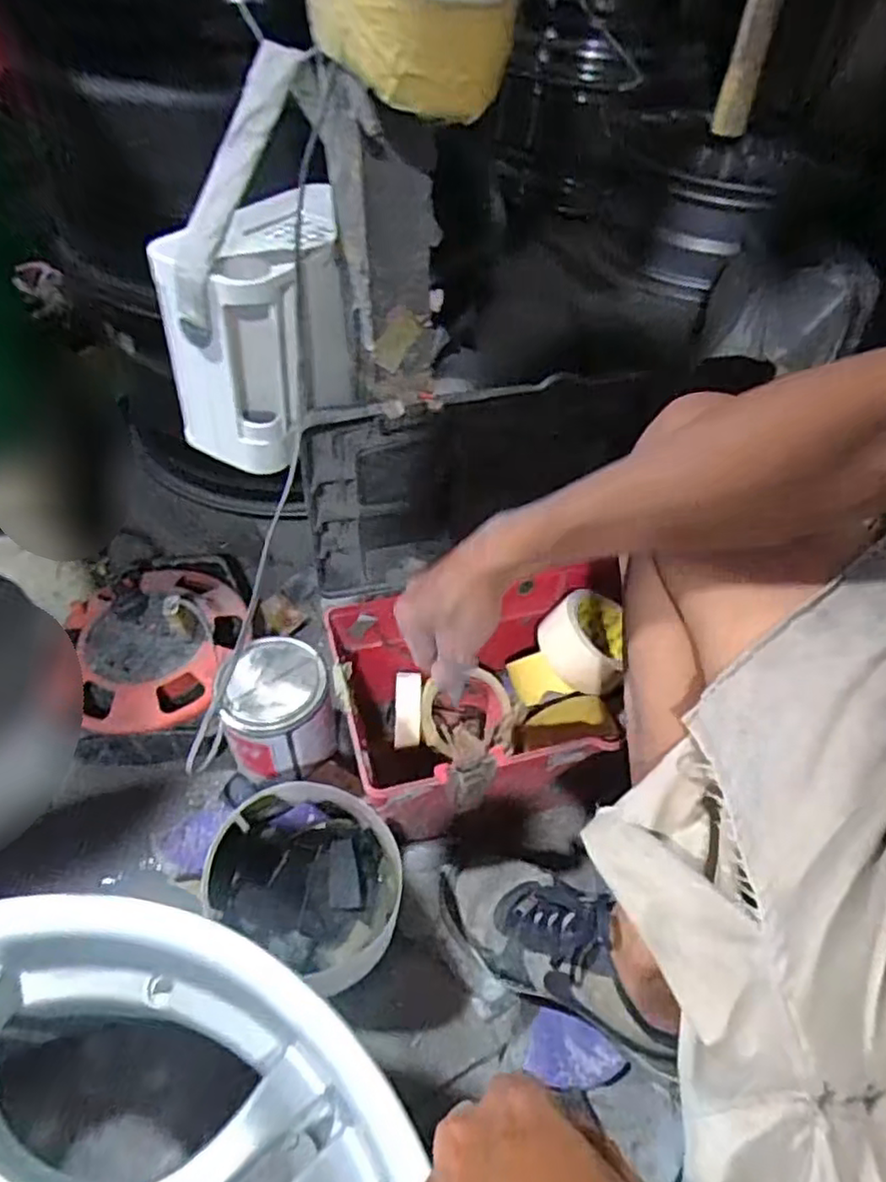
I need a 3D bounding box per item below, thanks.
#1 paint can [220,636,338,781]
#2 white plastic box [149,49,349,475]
[{"bbox_3d":[-0.162,0.120,0.659,0.099,0.125,0.107,2,48,-2],"label":"paint can"},{"bbox_3d":[-0.137,-0.219,0.486,0.123,0.220,0.123,-3,51,-7],"label":"white plastic box"}]

